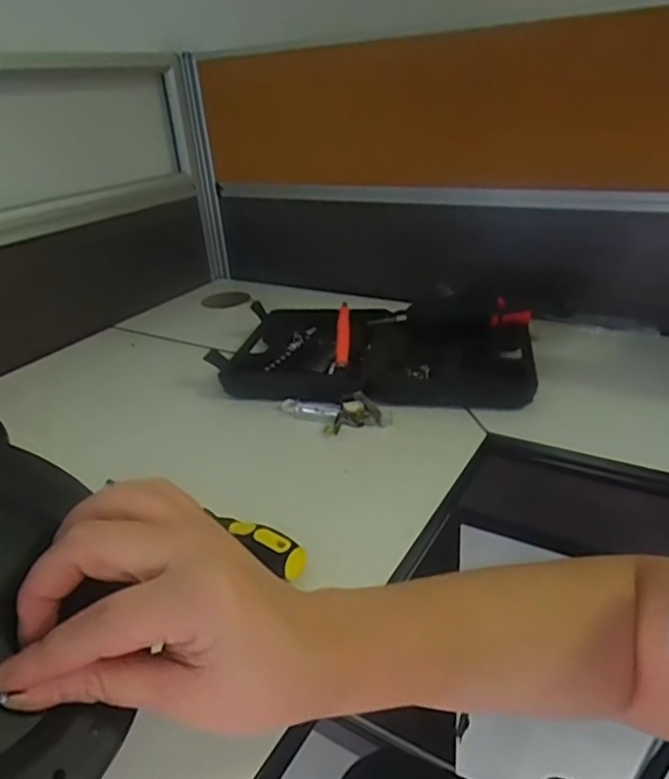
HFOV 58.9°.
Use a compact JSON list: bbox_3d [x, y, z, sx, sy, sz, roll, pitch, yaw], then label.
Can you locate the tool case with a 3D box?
[{"bbox_3d":[0.047,-0.052,0.692,0.350,0.055,0.237,2,28,12],"label":"tool case"}]

